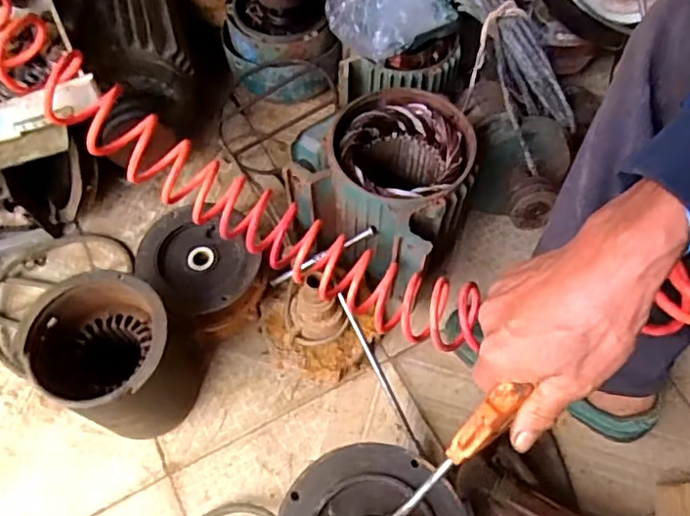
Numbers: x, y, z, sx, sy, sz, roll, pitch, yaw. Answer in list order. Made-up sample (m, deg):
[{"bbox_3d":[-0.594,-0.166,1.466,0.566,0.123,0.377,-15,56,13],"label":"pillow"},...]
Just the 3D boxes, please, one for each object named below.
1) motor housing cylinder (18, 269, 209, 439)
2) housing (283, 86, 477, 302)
[{"bbox_3d":[-0.244,0.110,0.636,0.131,0.196,0.145,21,65,10],"label":"motor housing cylinder"},{"bbox_3d":[0.035,-0.094,0.696,0.215,0.165,0.192,27,66,13],"label":"housing"}]

